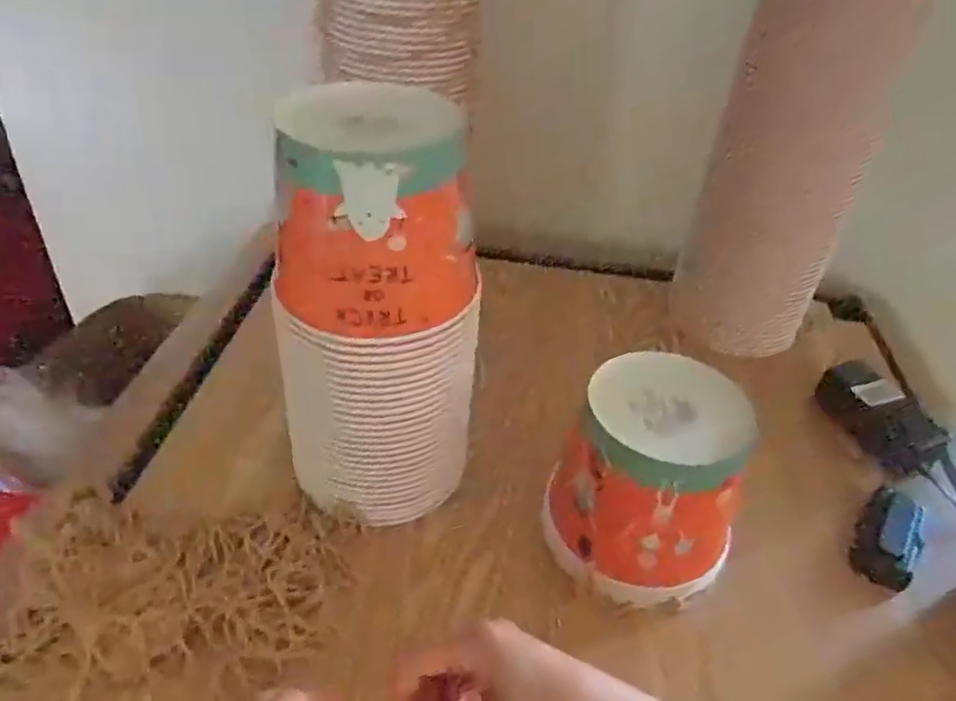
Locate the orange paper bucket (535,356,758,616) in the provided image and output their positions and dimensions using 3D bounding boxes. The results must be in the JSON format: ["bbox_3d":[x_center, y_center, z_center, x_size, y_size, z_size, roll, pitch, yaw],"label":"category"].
[{"bbox_3d":[0.145,0.113,0.573,0.143,0.179,0.132,3,38,-3],"label":"orange paper bucket"}]

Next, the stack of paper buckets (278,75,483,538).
[{"bbox_3d":[-0.080,-0.022,0.555,0.152,0.340,0.155,-2,39,-10],"label":"stack of paper buckets"}]

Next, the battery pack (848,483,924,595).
[{"bbox_3d":[0.388,0.176,0.646,0.050,0.036,0.094,27,43,25],"label":"battery pack"}]

